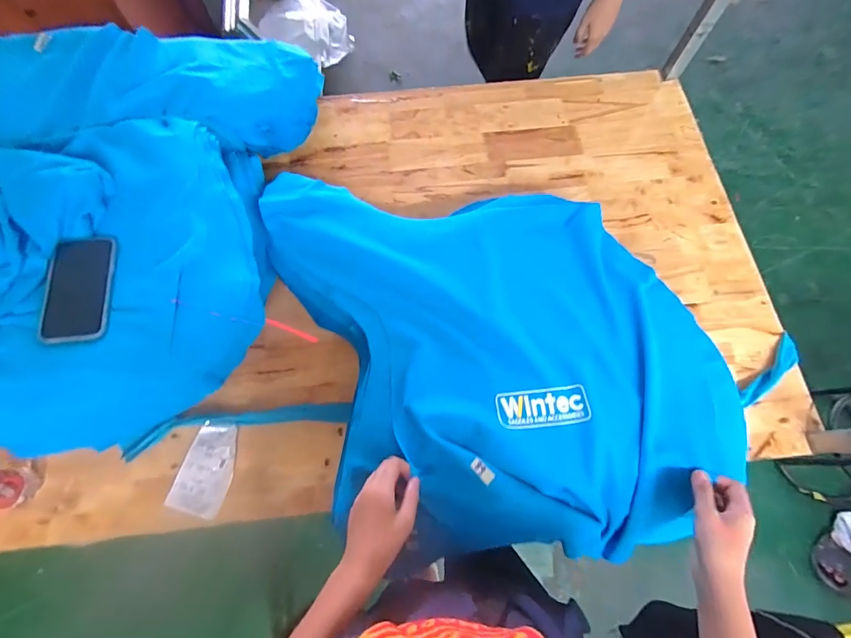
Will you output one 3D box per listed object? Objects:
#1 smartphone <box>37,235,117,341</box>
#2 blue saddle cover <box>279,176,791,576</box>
[{"bbox_3d":[-0.448,-0.040,0.515,0.077,0.016,0.146,-9,72,-3],"label":"smartphone"},{"bbox_3d":[0.098,0.049,0.598,0.679,0.081,0.533,2,72,0],"label":"blue saddle cover"}]

